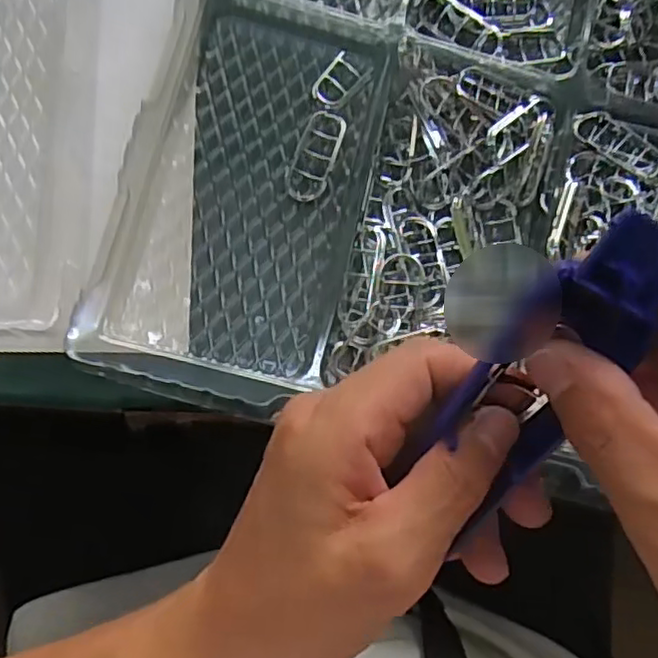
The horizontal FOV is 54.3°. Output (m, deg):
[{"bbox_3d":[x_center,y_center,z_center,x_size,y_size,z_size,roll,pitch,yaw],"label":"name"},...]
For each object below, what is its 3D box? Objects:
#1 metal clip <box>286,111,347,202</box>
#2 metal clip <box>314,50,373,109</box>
[{"bbox_3d":[-0.007,-0.095,0.350,0.022,0.009,0.054,23,82,2],"label":"metal clip"},{"bbox_3d":[0.007,-0.140,0.359,0.020,0.008,0.036,38,79,0],"label":"metal clip"}]

